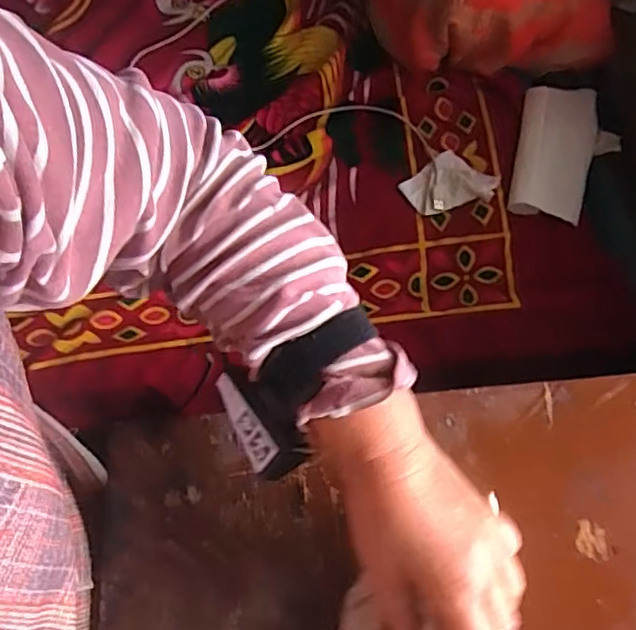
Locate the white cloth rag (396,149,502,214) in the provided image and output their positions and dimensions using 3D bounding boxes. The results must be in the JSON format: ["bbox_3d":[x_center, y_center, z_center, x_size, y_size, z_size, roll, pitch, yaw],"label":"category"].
[{"bbox_3d":[0.161,-0.157,0.753,0.091,0.024,0.087,-38,71,-13],"label":"white cloth rag"}]

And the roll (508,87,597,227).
[{"bbox_3d":[0.296,-0.205,0.763,0.091,0.032,0.183,13,68,7],"label":"roll"}]

